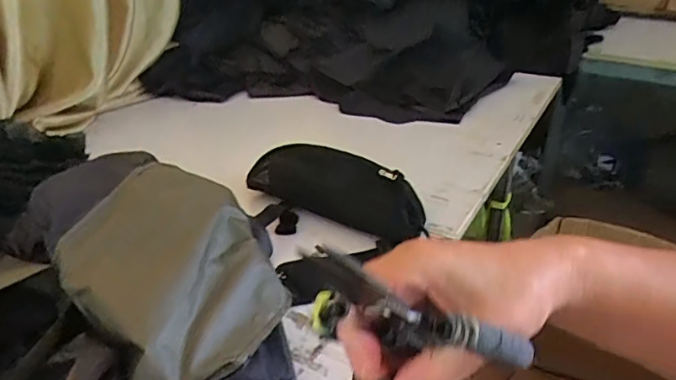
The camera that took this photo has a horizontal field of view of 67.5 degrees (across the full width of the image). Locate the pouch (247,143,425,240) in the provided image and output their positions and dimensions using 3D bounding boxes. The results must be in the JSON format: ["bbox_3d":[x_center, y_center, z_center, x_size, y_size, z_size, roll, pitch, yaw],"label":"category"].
[{"bbox_3d":[-0.014,-0.010,0.770,0.294,0.110,0.044,15,34,24],"label":"pouch"}]

